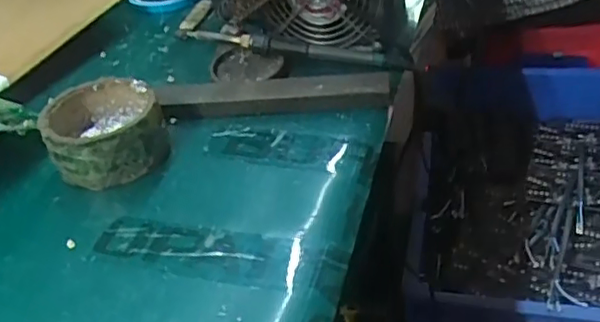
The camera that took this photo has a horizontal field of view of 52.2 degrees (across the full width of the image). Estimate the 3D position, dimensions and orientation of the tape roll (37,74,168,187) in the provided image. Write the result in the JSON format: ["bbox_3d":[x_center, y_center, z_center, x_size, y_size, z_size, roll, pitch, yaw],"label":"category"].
[{"bbox_3d":[-0.150,-0.022,0.473,0.083,0.046,0.083,-4,38,3],"label":"tape roll"}]

